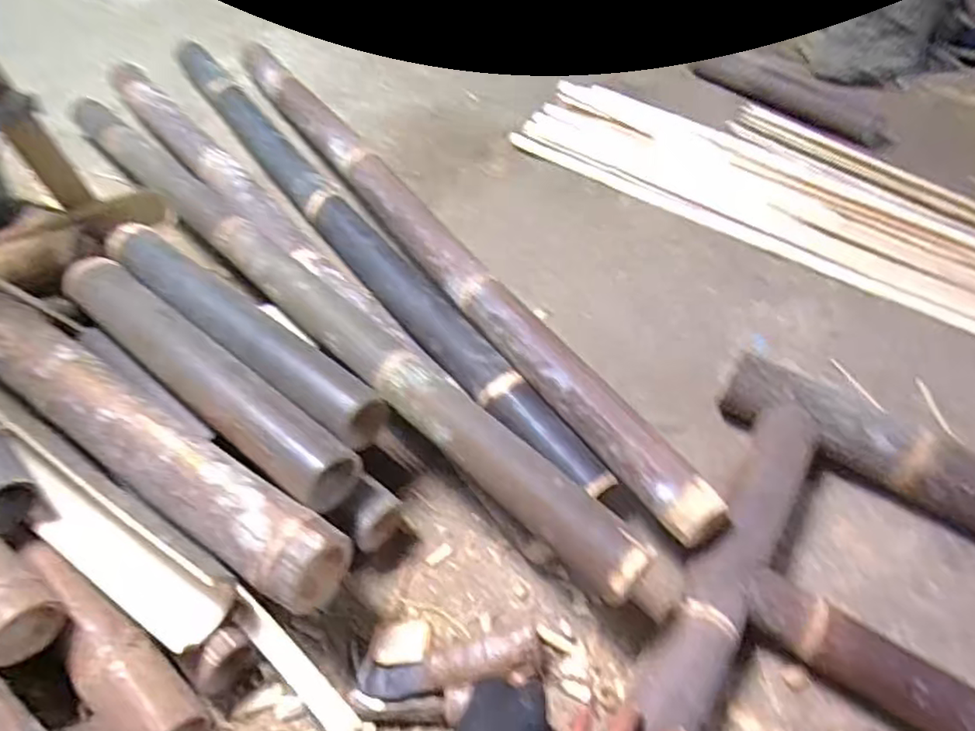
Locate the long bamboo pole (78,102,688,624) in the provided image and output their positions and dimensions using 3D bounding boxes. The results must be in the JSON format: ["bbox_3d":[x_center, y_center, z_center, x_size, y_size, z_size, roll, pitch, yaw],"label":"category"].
[{"bbox_3d":[-0.287,-0.127,0.850,1.310,0.054,0.069,37,60,27],"label":"long bamboo pole"}]

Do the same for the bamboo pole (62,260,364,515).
[{"bbox_3d":[-0.365,0.008,0.772,0.515,0.081,0.082,31,58,24],"label":"bamboo pole"}]

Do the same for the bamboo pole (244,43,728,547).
[{"bbox_3d":[-0.132,-0.238,0.974,0.059,0.048,1.302,-28,55,-20],"label":"bamboo pole"}]

